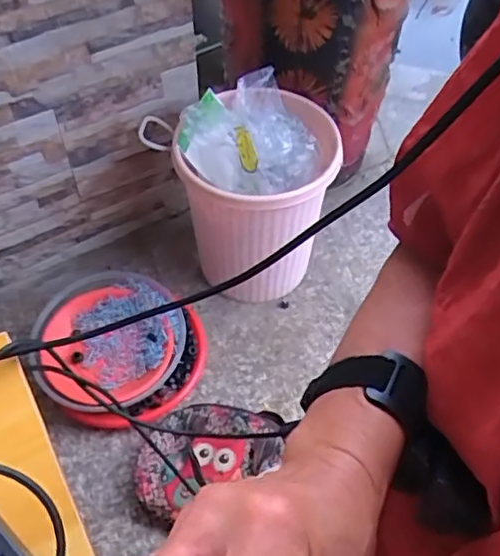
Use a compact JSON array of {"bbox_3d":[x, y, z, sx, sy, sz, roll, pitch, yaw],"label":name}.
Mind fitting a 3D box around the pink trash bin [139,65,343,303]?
[{"bbox_3d":[0.019,-0.129,1.032,0.267,0.340,0.241,-30,58,-21],"label":"pink trash bin"}]

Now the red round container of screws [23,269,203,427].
[{"bbox_3d":[-0.200,0.111,0.978,0.251,0.087,0.245,0,53,0],"label":"red round container of screws"}]

